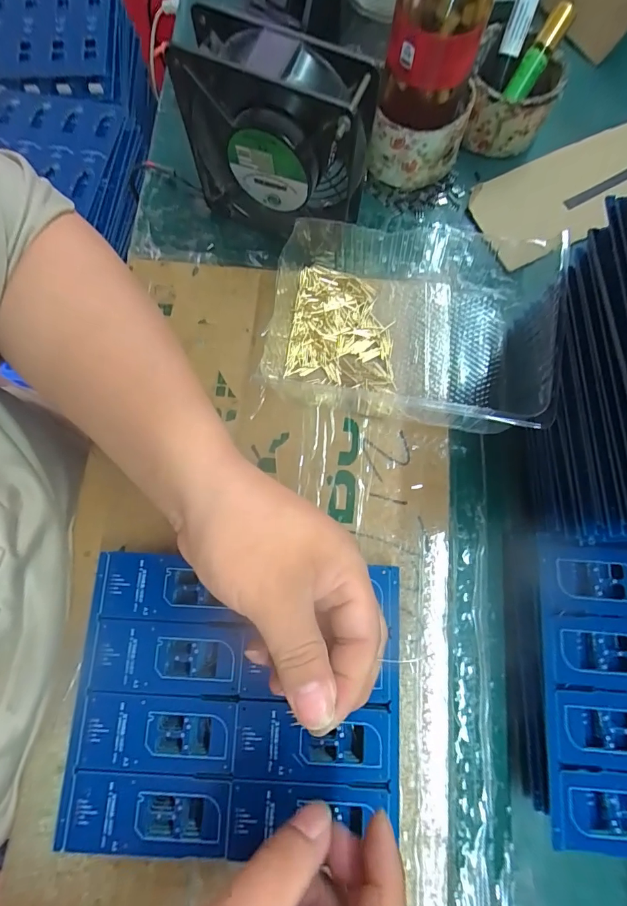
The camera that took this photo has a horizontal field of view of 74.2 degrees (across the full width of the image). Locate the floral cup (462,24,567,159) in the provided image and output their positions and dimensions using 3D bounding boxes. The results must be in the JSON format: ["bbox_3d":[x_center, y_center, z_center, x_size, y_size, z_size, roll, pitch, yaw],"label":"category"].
[{"bbox_3d":[0.163,-0.297,0.349,0.068,0.049,0.071,0,77,0],"label":"floral cup"}]

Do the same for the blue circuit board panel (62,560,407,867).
[{"bbox_3d":[-0.046,0.149,0.250,0.189,0.004,0.159,3,77,0],"label":"blue circuit board panel"}]

